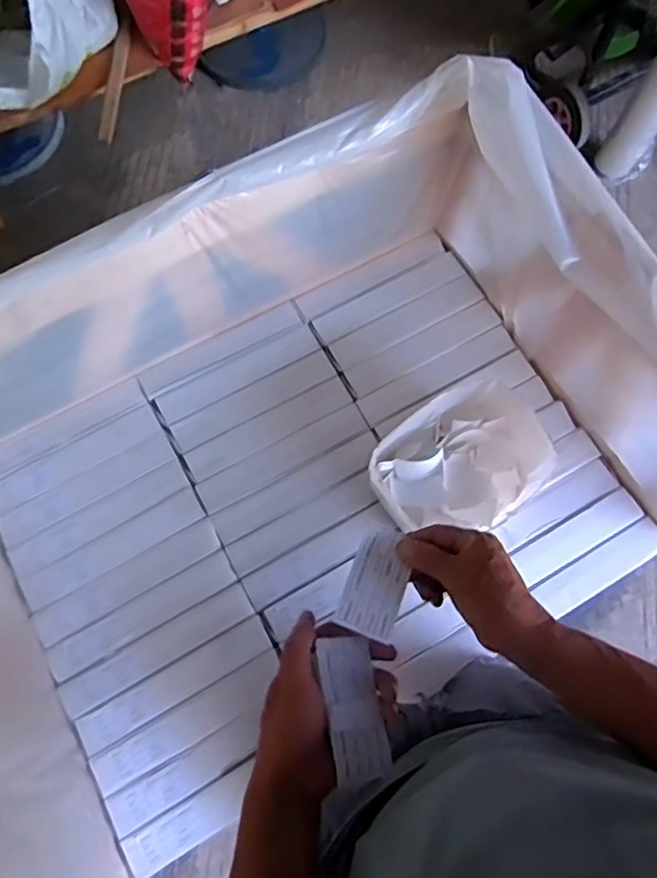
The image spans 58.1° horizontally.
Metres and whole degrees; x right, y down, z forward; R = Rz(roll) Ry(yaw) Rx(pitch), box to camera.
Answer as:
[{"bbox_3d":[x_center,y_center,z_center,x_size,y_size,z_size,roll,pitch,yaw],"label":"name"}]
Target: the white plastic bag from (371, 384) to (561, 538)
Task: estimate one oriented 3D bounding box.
[{"bbox_3d":[0.206,0.040,0.911,0.252,0.111,0.199,-40,79,-11],"label":"white plastic bag"}]

